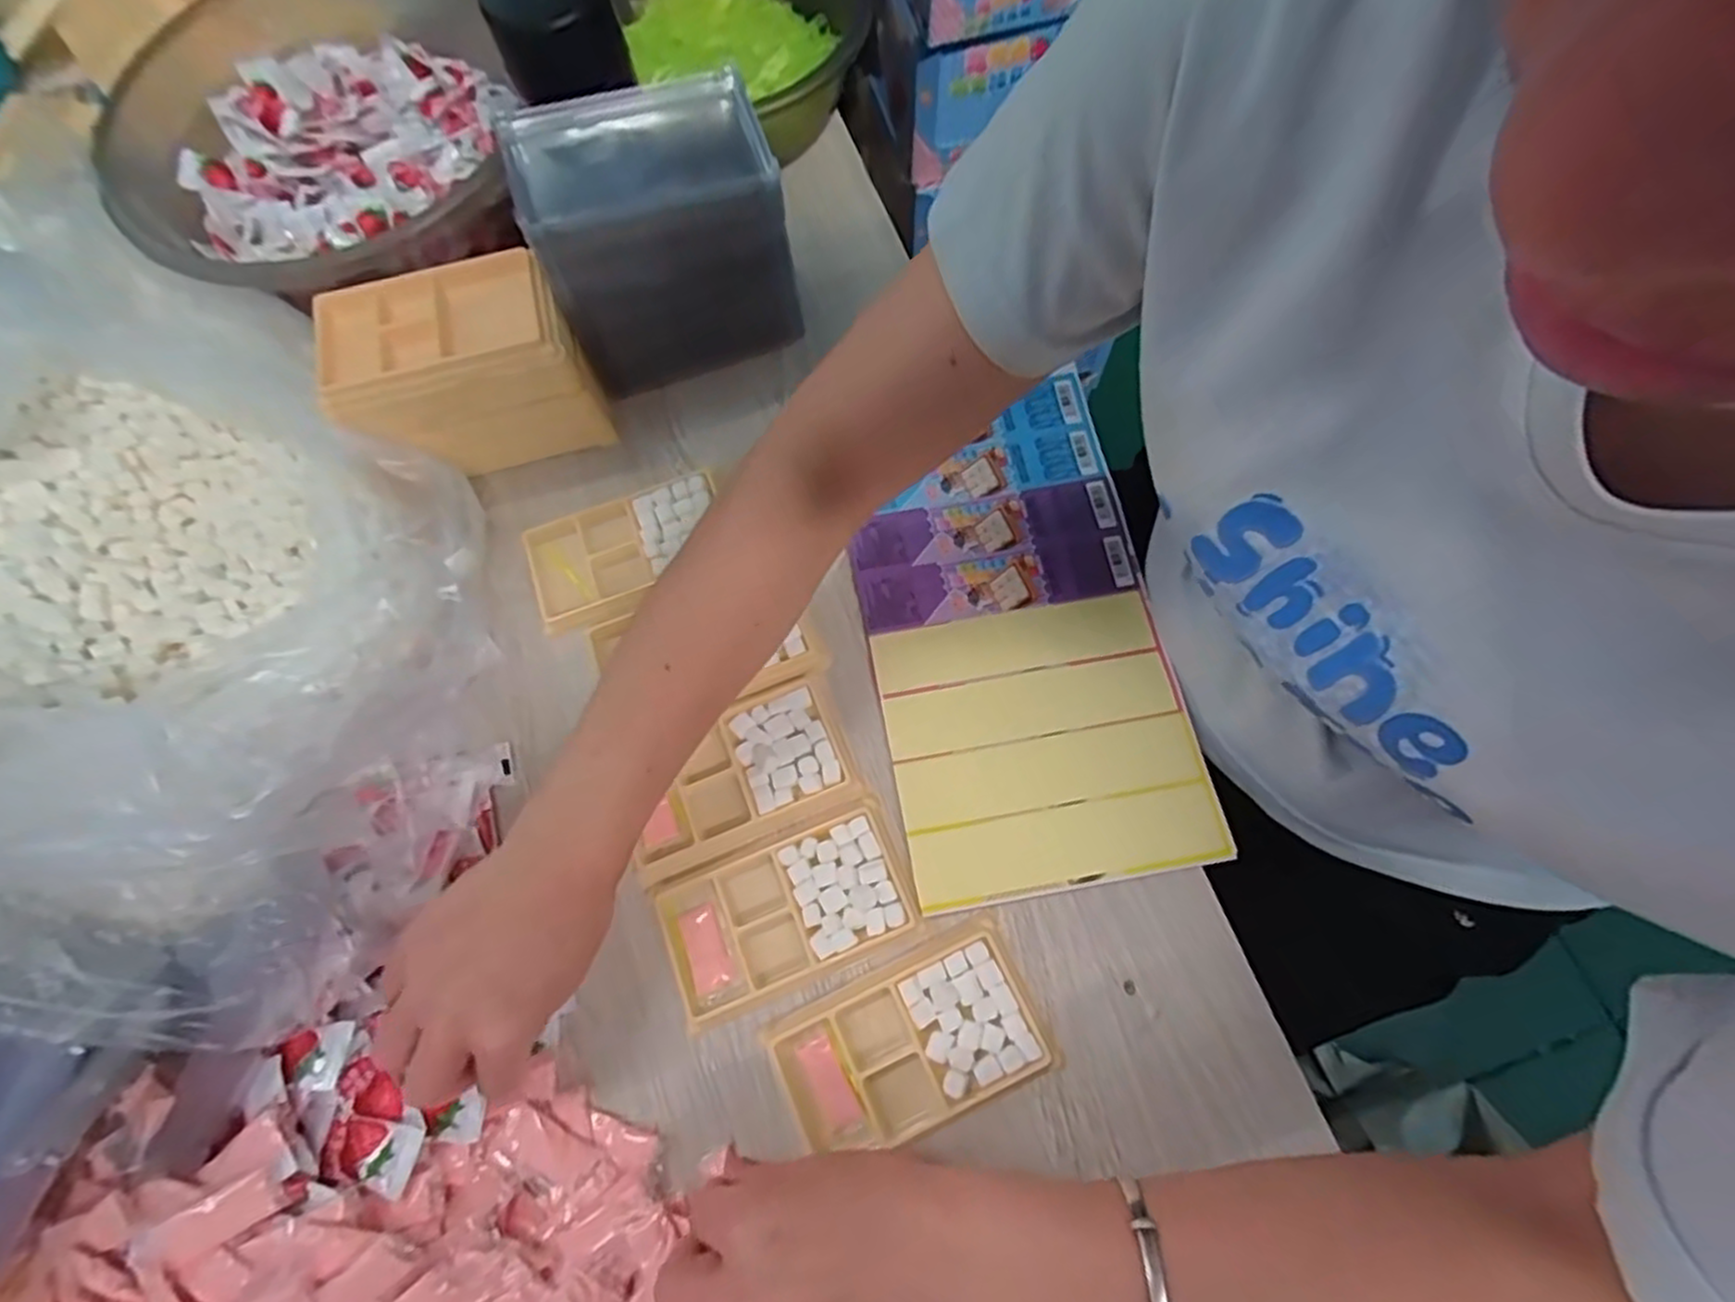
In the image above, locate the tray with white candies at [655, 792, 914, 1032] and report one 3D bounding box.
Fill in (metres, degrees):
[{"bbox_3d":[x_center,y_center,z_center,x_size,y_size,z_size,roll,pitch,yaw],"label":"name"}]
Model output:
[{"bbox_3d":[-0.045,0.138,0.398,0.130,0.015,0.075,-22,72,-7],"label":"tray with white candies"}]

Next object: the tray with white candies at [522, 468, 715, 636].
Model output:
[{"bbox_3d":[-0.154,-0.063,0.473,0.124,0.020,0.075,-20,72,-6],"label":"tray with white candies"}]

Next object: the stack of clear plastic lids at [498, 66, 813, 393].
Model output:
[{"bbox_3d":[-0.125,-0.251,0.459,0.139,0.130,0.086,-20,72,-6],"label":"stack of clear plastic lids"}]

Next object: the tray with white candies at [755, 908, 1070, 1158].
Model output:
[{"bbox_3d":[0.021,0.197,0.368,0.129,0.010,0.076,-24,72,-7],"label":"tray with white candies"}]

